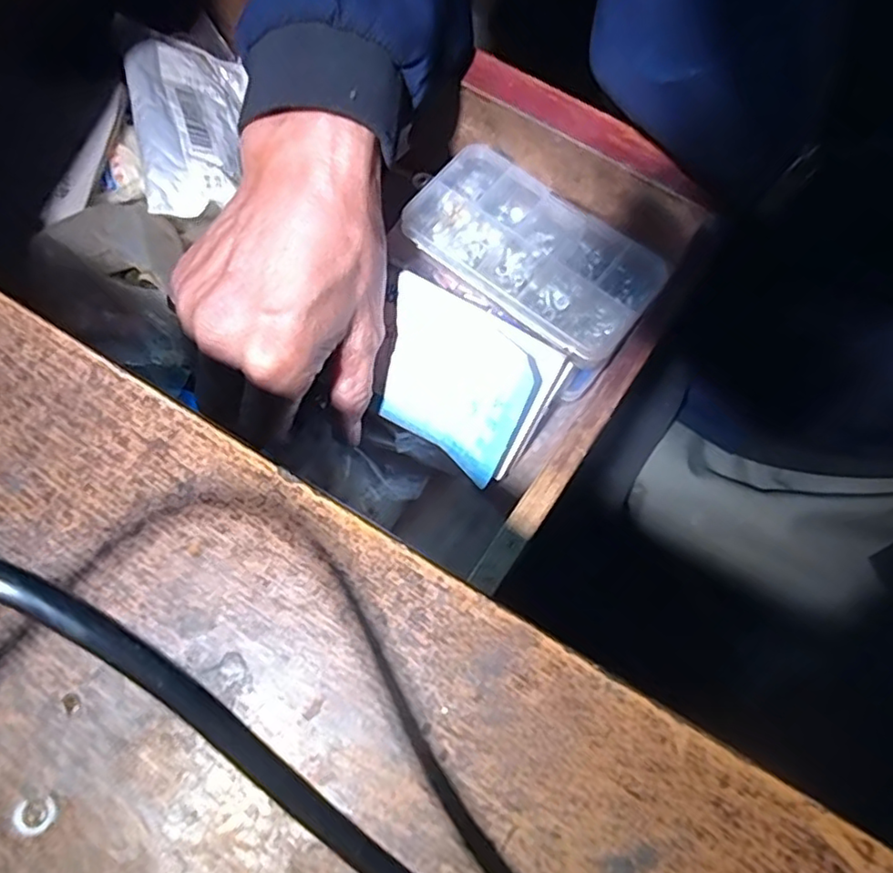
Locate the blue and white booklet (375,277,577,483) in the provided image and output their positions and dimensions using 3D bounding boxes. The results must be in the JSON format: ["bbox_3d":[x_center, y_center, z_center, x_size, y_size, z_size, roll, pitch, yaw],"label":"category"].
[{"bbox_3d":[0.006,-0.026,0.303,0.090,0.079,0.007,36,34,20],"label":"blue and white booklet"}]

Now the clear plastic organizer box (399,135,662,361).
[{"bbox_3d":[0.044,-0.095,0.316,0.124,0.019,0.070,39,77,10],"label":"clear plastic organizer box"}]

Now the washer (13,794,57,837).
[{"bbox_3d":[-0.098,0.090,0.147,0.009,0.004,0.009,1,69,-2],"label":"washer"}]

